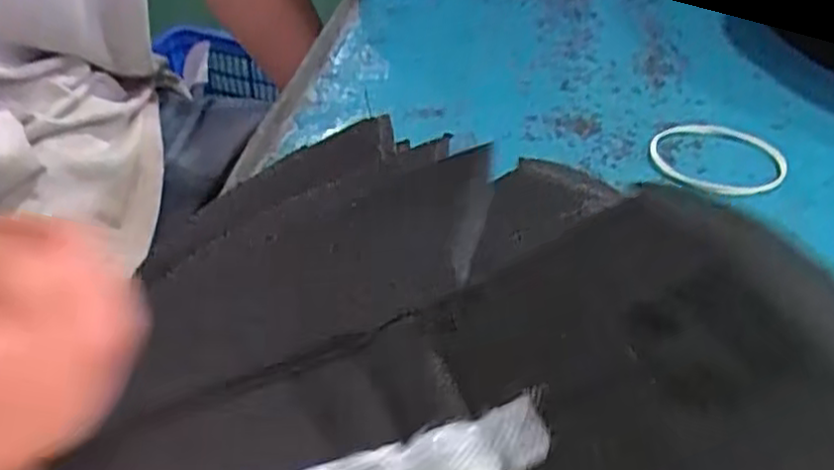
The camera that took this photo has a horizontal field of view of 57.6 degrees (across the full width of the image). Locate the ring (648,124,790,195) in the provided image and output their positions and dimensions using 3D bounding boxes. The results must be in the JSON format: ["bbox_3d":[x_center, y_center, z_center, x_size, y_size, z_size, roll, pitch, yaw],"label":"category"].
[{"bbox_3d":[0.143,-0.037,0.360,0.062,0.011,0.068,10,42,11],"label":"ring"}]

